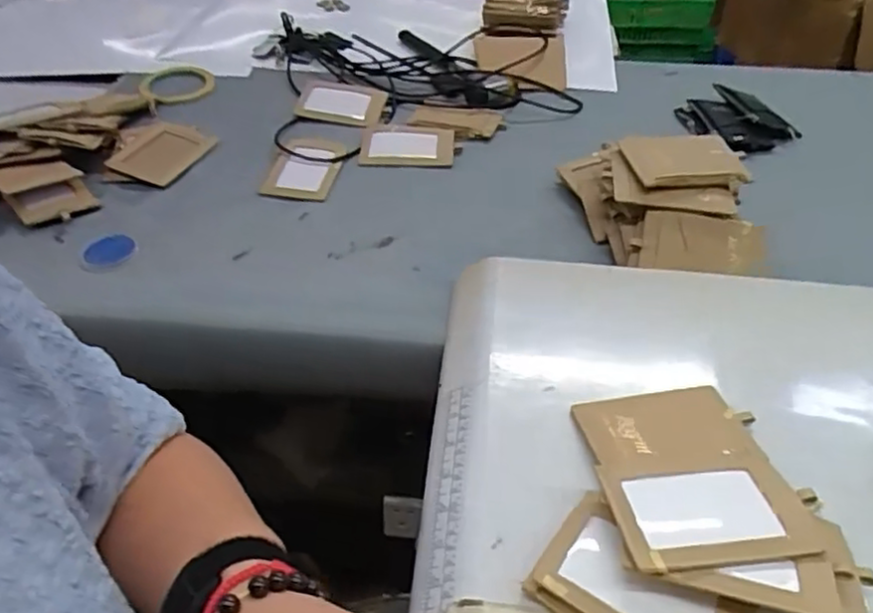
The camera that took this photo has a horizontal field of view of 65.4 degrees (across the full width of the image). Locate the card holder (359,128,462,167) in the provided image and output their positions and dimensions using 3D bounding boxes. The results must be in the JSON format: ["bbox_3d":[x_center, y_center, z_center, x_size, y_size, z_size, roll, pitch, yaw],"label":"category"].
[{"bbox_3d":[-0.032,-0.186,0.802,0.112,0.014,0.071,2,44,1],"label":"card holder"}]

